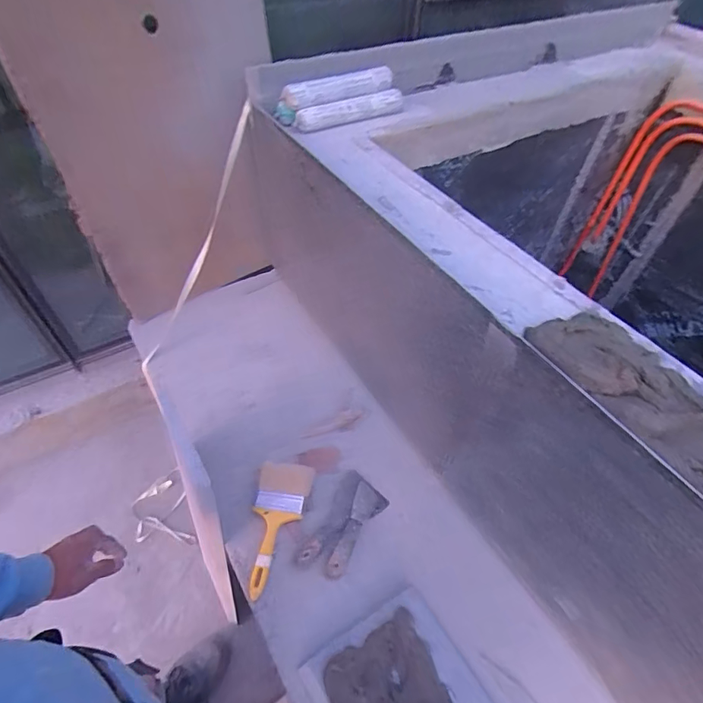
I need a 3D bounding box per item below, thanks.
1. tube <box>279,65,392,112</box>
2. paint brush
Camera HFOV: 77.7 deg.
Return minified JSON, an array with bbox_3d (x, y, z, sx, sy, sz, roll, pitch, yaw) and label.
[{"bbox_3d":[-0.024,-0.580,0.961,0.274,0.053,0.046,-20,54,-18],"label":"tube"},{"bbox_3d":[-0.142,0.309,0.780,0.097,0.026,0.223,9,57,7],"label":"paint brush"}]

